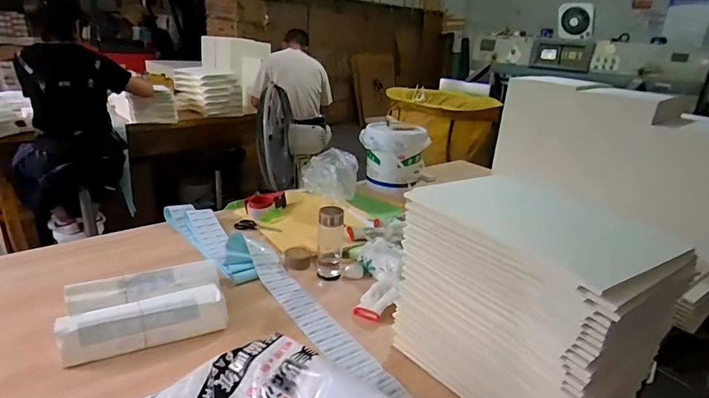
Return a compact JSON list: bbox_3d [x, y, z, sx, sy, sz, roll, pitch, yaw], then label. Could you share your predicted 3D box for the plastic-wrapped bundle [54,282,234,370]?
[{"bbox_3d":[-0.406,0.244,0.857,0.300,0.088,0.051,-7,24,-26],"label":"plastic-wrapped bundle"}]

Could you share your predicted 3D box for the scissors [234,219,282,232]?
[{"bbox_3d":[-0.305,0.090,1.399,0.159,0.017,0.059,8,22,10],"label":"scissors"}]

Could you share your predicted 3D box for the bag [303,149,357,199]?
[{"bbox_3d":[-0.089,-0.095,1.562,0.190,0.145,0.171,2,22,-7],"label":"bag"}]

